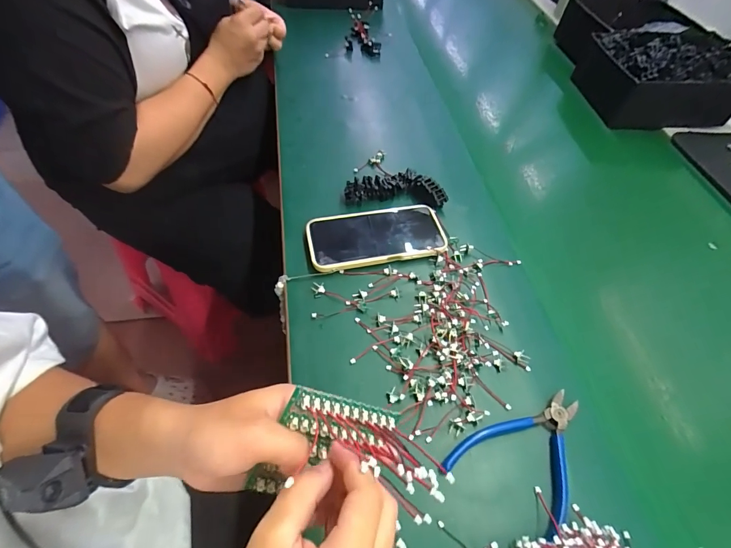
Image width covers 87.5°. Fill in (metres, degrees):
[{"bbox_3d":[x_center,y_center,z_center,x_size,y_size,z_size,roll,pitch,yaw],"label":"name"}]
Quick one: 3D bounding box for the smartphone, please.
[{"bbox_3d":[0.014,-0.048,0.484,0.170,0.016,0.081,-10,55,-9],"label":"smartphone"}]

